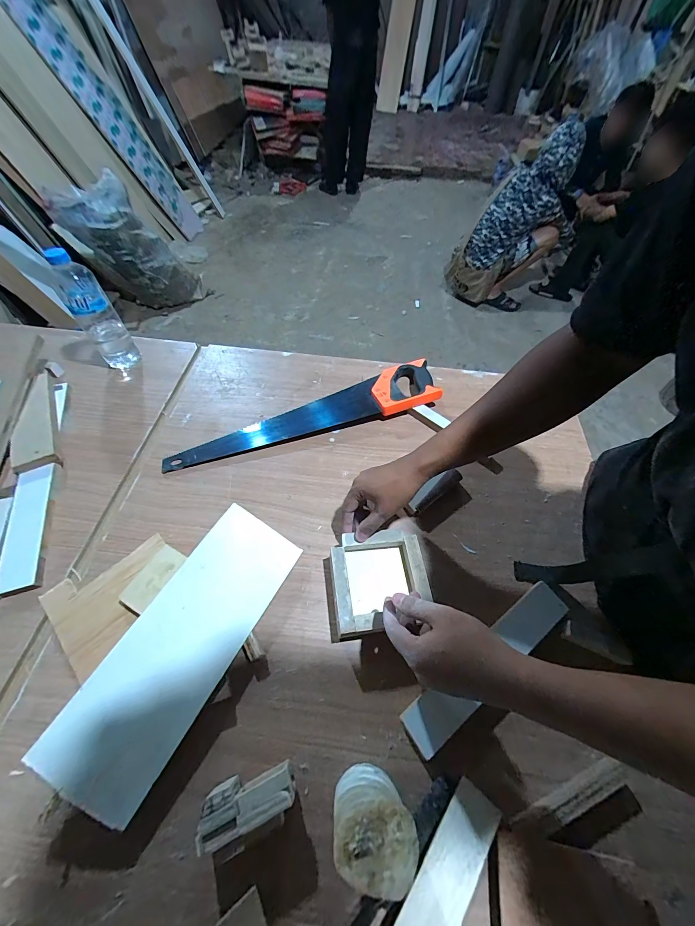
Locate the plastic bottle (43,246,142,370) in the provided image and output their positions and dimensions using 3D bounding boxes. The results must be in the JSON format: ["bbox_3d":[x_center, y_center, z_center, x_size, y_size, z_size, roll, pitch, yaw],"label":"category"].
[{"bbox_3d":[-0.470,-0.276,0.616,0.070,0.206,0.062,-34,64,-21],"label":"plastic bottle"}]

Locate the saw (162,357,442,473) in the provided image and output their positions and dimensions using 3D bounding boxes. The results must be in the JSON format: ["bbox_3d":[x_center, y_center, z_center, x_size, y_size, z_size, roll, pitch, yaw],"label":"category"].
[{"bbox_3d":[-0.071,-0.102,0.614,0.523,0.036,0.122,-16,58,-12],"label":"saw"}]

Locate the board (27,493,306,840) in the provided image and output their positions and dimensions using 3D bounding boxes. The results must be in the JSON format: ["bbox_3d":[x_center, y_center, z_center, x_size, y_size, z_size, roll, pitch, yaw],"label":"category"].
[{"bbox_3d":[-0.187,0.202,0.390,0.119,0.006,0.305,34,61,-2],"label":"board"}]

